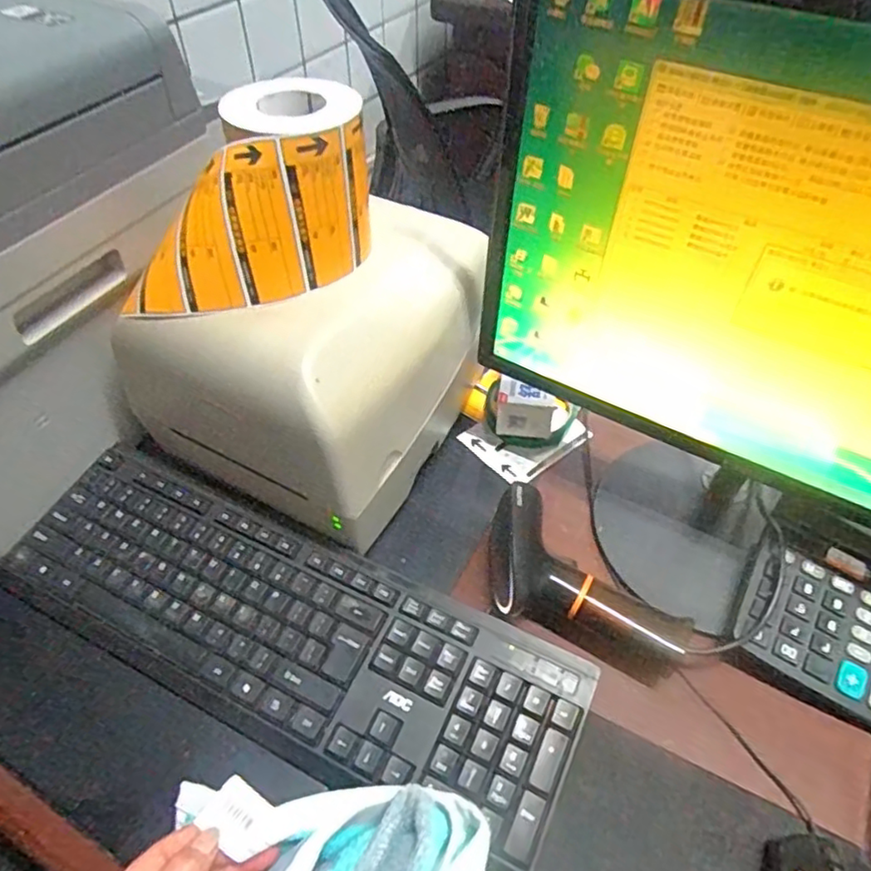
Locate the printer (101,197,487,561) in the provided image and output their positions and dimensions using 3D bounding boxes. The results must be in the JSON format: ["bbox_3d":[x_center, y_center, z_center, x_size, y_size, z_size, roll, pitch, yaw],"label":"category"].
[{"bbox_3d":[-0.087,-0.071,0.498,0.196,0.158,0.224,25,54,19],"label":"printer"}]

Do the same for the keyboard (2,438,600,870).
[{"bbox_3d":[-0.111,0.137,0.450,0.426,0.036,0.137,22,53,17],"label":"keyboard"}]

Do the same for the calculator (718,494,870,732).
[{"bbox_3d":[0.287,0.123,0.454,0.117,0.034,0.141,24,54,19],"label":"calculator"}]

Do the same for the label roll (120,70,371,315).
[{"bbox_3d":[-0.119,-0.141,0.391,0.160,0.105,0.079,-32,57,-25],"label":"label roll"}]

